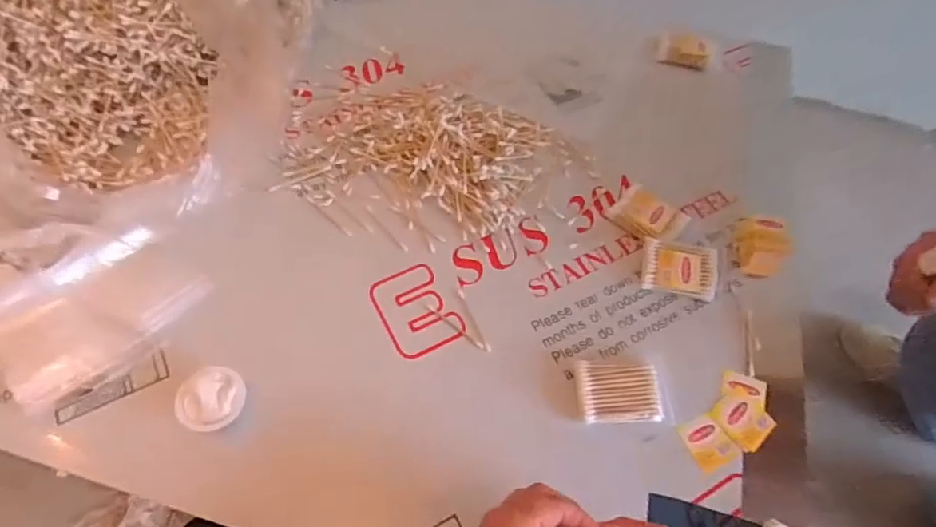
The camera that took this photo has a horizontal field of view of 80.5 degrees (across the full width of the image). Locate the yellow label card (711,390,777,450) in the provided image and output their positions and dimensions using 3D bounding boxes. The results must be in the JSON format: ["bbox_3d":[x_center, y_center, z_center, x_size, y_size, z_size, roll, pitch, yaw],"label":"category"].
[{"bbox_3d":[0.250,0.142,0.502,0.045,0.006,0.046,-30,60,-27],"label":"yellow label card"}]

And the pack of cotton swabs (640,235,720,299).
[{"bbox_3d":[0.221,0.005,0.576,0.074,0.028,0.060,11,59,3],"label":"pack of cotton swabs"}]

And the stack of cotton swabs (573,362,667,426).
[{"bbox_3d":[0.139,0.118,0.505,0.074,0.023,0.053,1,59,-4],"label":"stack of cotton swabs"}]

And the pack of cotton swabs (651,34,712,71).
[{"bbox_3d":[0.296,-0.297,0.772,0.078,0.030,0.044,13,59,4],"label":"pack of cotton swabs"}]

